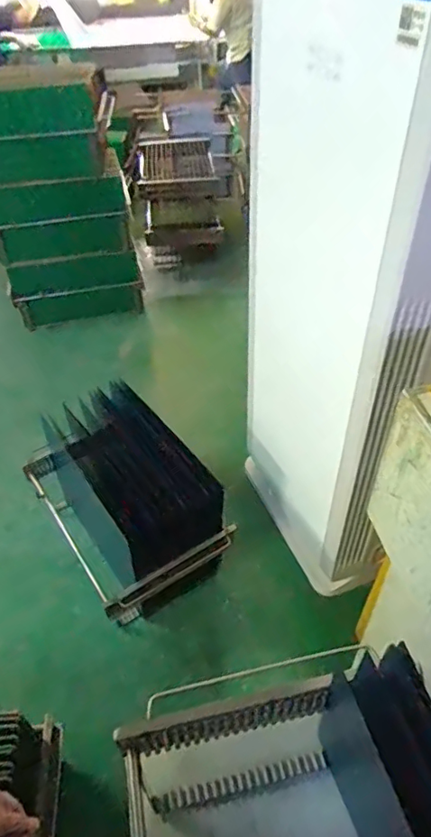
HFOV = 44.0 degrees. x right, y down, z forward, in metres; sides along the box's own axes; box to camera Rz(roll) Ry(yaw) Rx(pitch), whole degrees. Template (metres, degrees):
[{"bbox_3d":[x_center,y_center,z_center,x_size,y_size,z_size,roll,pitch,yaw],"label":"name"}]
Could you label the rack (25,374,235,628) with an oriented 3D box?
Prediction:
[{"bbox_3d":[-0.279,0.249,1.717,0.455,0.307,0.718,-28,51,-23],"label":"rack"}]

